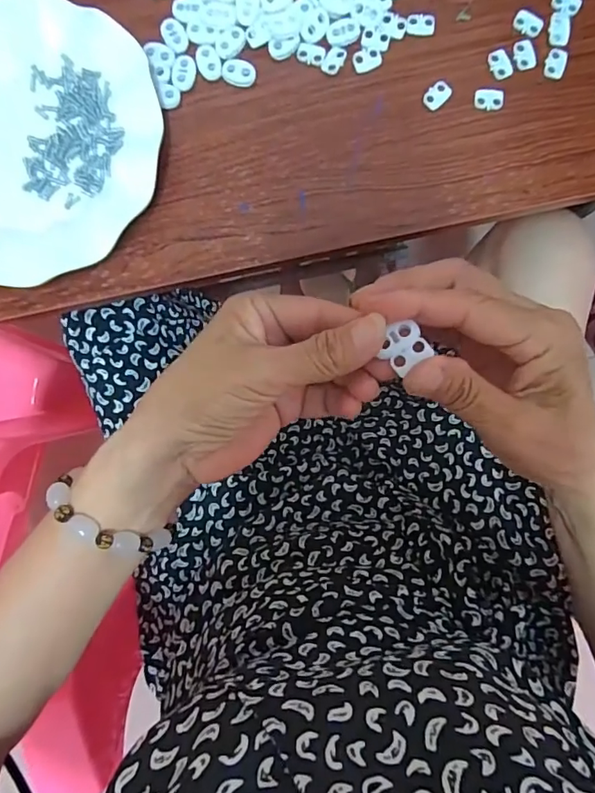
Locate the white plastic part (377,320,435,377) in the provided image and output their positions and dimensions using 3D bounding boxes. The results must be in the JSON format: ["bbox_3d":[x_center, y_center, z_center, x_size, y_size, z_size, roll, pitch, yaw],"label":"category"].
[{"bbox_3d":[0.048,-0.023,0.221,0.020,0.004,0.021,-33,89,0],"label":"white plastic part"}]

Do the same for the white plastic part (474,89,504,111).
[{"bbox_3d":[0.129,-0.199,0.330,0.019,0.004,0.013,1,90,1],"label":"white plastic part"}]

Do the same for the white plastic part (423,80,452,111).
[{"bbox_3d":[0.094,-0.202,0.330,0.020,0.004,0.013,-42,89,0],"label":"white plastic part"}]

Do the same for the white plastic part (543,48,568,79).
[{"bbox_3d":[0.173,-0.223,0.330,0.013,0.004,0.019,14,90,1],"label":"white plastic part"}]

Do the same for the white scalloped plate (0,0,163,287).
[{"bbox_3d":[-0.186,-0.167,0.322,0.185,0.021,0.179,0,90,1],"label":"white scalloped plate"}]

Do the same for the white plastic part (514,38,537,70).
[{"bbox_3d":[0.153,-0.229,0.329,0.013,0.004,0.020,-11,89,1],"label":"white plastic part"}]

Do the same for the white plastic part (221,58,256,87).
[{"bbox_3d":[-0.039,-0.218,0.332,0.022,0.005,0.016,3,90,1],"label":"white plastic part"}]

